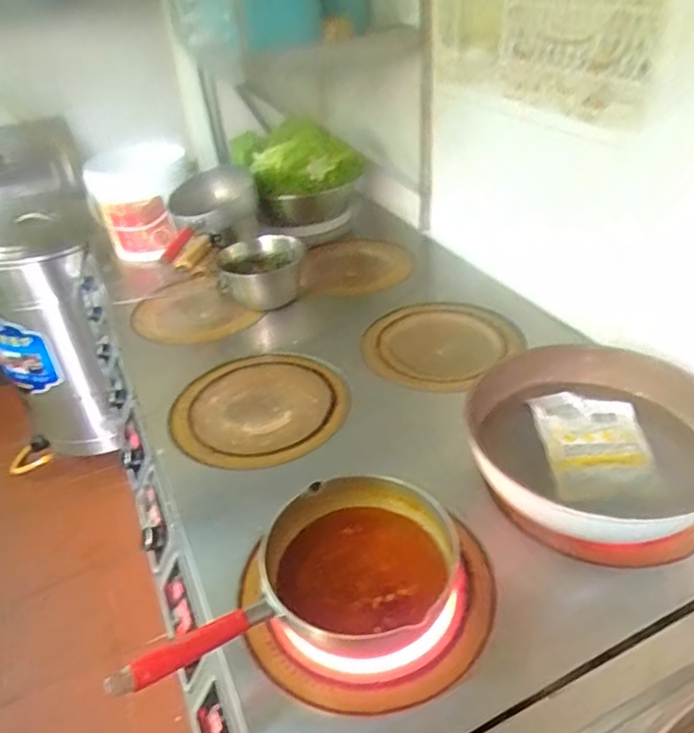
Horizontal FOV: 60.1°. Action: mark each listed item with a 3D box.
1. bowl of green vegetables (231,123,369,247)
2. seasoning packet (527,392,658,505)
[{"bbox_3d":[-0.116,-0.461,1.486,0.311,0.202,0.218,-9,36,-4],"label":"bowl of green vegetables"},{"bbox_3d":[0.320,0.096,0.790,0.129,0.026,0.183,-4,35,3],"label":"seasoning packet"}]

